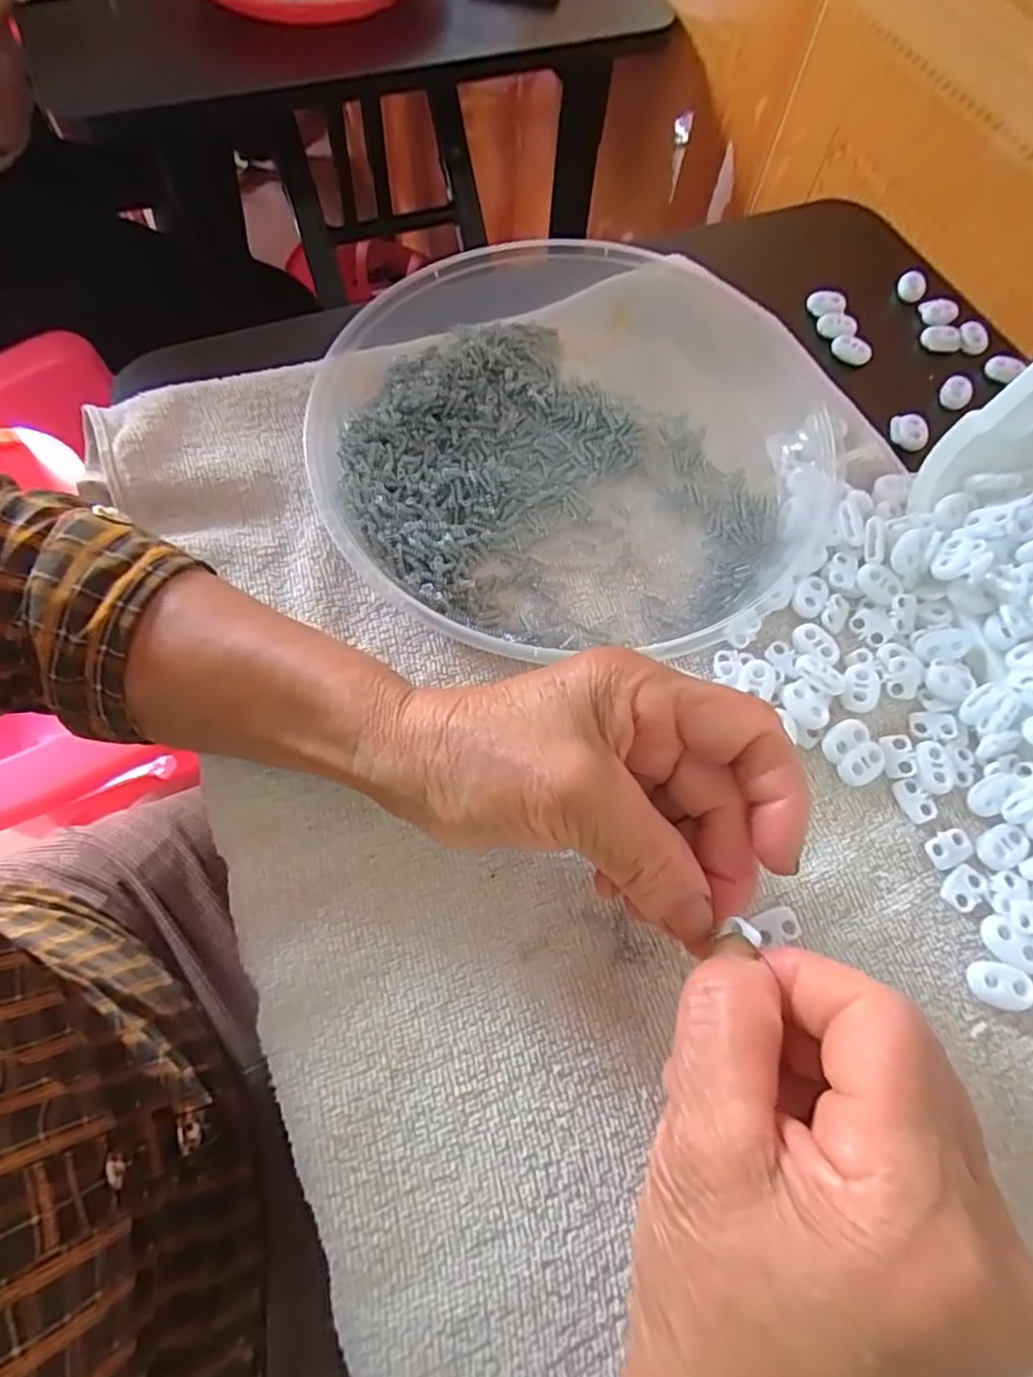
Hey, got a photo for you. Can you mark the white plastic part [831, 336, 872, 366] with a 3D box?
[{"bbox_3d":[0.194,-0.195,0.376,0.022,0.008,0.012,29,69,10],"label":"white plastic part"}]

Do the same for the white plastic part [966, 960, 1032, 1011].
[{"bbox_3d":[0.176,0.108,0.236,0.022,0.006,0.014,15,67,4],"label":"white plastic part"}]

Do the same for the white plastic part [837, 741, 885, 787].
[{"bbox_3d":[0.143,0.031,0.268,0.020,0.005,0.014,-33,72,-15],"label":"white plastic part"}]

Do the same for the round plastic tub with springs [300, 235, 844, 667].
[{"bbox_3d":[0.037,-0.125,0.313,0.255,0.037,0.224,-20,69,-10],"label":"round plastic tub with springs"}]

